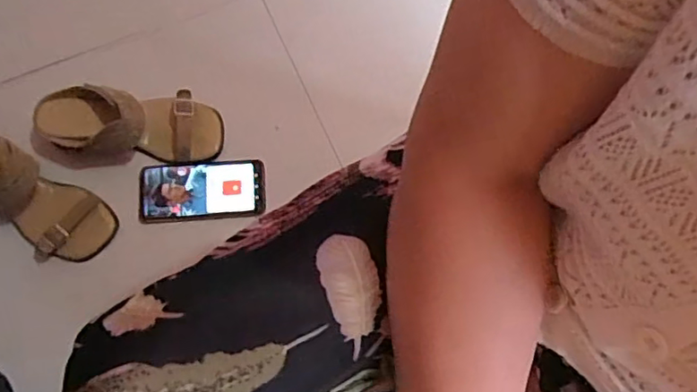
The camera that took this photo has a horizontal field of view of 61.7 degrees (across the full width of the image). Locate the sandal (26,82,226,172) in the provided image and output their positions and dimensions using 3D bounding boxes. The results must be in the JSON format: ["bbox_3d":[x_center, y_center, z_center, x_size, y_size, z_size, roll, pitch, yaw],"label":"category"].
[{"bbox_3d":[-0.294,-0.097,0.780,0.231,0.070,0.095,-5,75,-3],"label":"sandal"}]

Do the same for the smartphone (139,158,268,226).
[{"bbox_3d":[-0.199,-0.008,0.791,0.166,0.005,0.081,-5,75,-3],"label":"smartphone"}]

